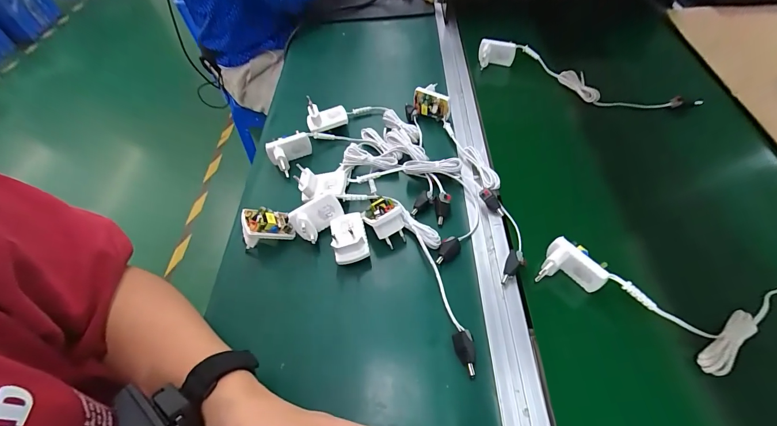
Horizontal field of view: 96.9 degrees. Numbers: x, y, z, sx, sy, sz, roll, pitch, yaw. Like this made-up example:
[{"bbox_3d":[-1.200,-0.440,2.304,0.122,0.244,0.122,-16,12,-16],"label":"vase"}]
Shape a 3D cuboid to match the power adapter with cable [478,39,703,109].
[{"bbox_3d":[0.302,-0.216,0.551,0.330,0.044,0.058,26,58,21],"label":"power adapter with cable"}]

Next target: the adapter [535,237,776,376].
[{"bbox_3d":[0.294,0.093,0.324,0.282,0.033,0.094,9,54,9],"label":"adapter"}]

